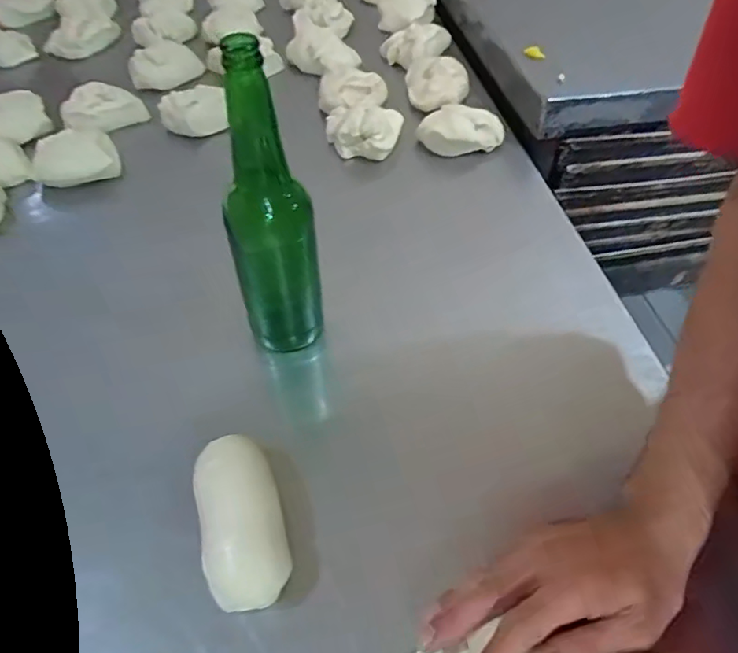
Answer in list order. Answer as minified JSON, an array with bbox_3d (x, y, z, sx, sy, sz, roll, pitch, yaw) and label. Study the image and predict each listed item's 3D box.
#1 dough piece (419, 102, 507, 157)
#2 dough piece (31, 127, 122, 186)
[{"bbox_3d":[0.126,-0.278,0.782,0.117,0.039,0.083,-5,49,-4],"label":"dough piece"},{"bbox_3d":[-0.383,-0.223,0.737,0.103,0.042,0.076,-9,50,-7],"label":"dough piece"}]

